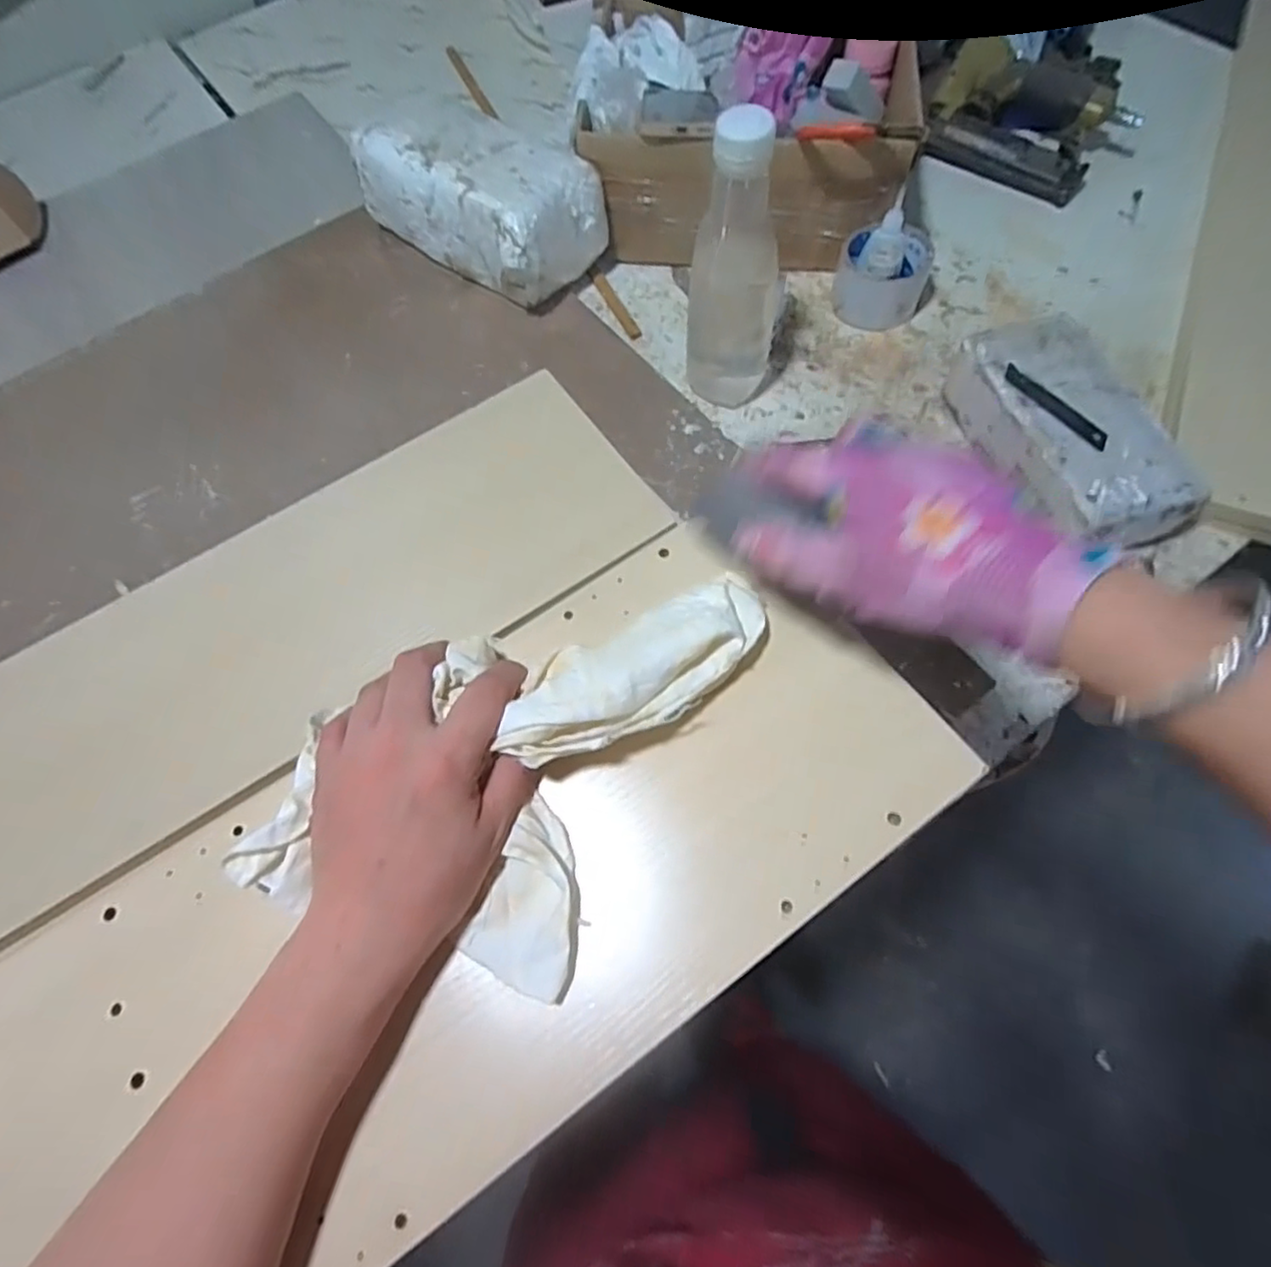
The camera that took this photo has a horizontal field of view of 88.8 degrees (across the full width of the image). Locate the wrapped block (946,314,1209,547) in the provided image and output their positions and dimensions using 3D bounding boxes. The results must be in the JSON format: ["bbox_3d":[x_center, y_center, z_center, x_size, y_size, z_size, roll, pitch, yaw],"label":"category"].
[{"bbox_3d":[0.353,-0.161,0.543,0.106,0.075,0.210,-17,67,-4],"label":"wrapped block"}]

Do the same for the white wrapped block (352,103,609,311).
[{"bbox_3d":[-0.156,-0.436,0.664,0.234,0.119,0.126,35,73,16],"label":"white wrapped block"}]

